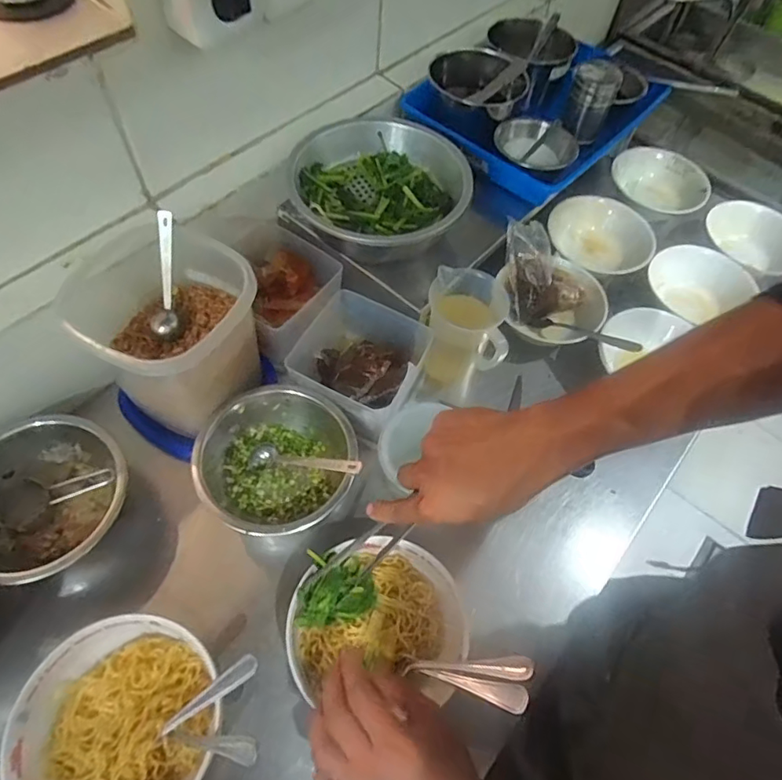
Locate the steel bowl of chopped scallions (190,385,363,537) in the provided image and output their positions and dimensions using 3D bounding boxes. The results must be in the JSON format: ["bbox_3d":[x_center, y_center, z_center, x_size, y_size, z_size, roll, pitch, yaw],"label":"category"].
[{"bbox_3d":[-0.124,0.084,0.601,0.162,0.073,0.163,2,60,-3],"label":"steel bowl of chopped scallions"}]

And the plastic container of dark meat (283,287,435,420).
[{"bbox_3d":[-0.045,-0.032,0.671,0.155,0.093,0.140,25,61,10],"label":"plastic container of dark meat"}]

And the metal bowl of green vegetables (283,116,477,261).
[{"bbox_3d":[-0.017,-0.240,0.680,0.204,0.080,0.211,2,60,-3],"label":"metal bowl of green vegetables"}]

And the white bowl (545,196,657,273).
[{"bbox_3d":[0.315,-0.246,0.837,0.172,0.050,0.172,2,60,-3],"label":"white bowl"}]

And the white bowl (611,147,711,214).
[{"bbox_3d":[0.455,-0.351,0.920,0.157,0.050,0.157,2,60,-3],"label":"white bowl"}]

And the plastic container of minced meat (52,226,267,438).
[{"bbox_3d":[-0.241,-0.054,0.609,0.159,0.189,0.162,36,63,16],"label":"plastic container of minced meat"}]

